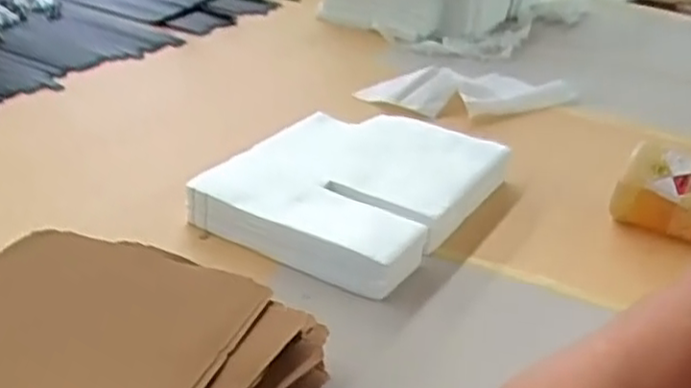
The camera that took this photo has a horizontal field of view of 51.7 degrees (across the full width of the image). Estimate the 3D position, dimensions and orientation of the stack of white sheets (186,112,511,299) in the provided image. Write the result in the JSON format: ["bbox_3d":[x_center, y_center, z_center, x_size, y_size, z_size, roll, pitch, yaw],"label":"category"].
[{"bbox_3d":[0.015,-0.008,0.588,0.179,0.046,0.226,18,31,25],"label":"stack of white sheets"}]

